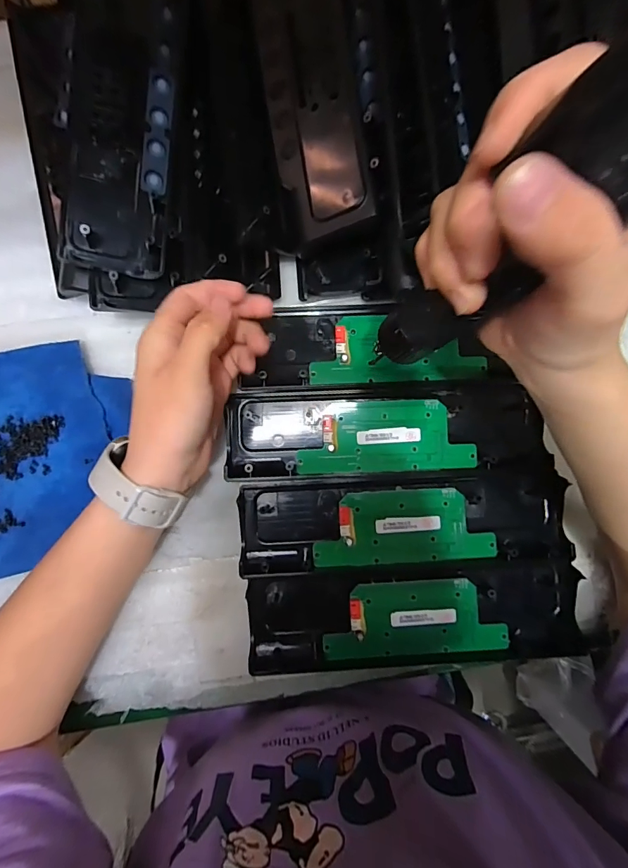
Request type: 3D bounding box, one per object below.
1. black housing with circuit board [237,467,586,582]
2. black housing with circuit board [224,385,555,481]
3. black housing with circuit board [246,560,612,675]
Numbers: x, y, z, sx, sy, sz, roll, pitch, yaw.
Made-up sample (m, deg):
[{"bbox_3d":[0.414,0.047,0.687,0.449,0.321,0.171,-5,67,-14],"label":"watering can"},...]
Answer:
[{"bbox_3d":[0.070,0.071,0.313,0.247,0.015,0.080,1,86,0],"label":"black housing with circuit board"},{"bbox_3d":[0.057,-0.001,0.314,0.243,0.015,0.070,-2,86,0],"label":"black housing with circuit board"},{"bbox_3d":[0.087,0.144,0.310,0.266,0.018,0.074,-3,86,0],"label":"black housing with circuit board"}]

